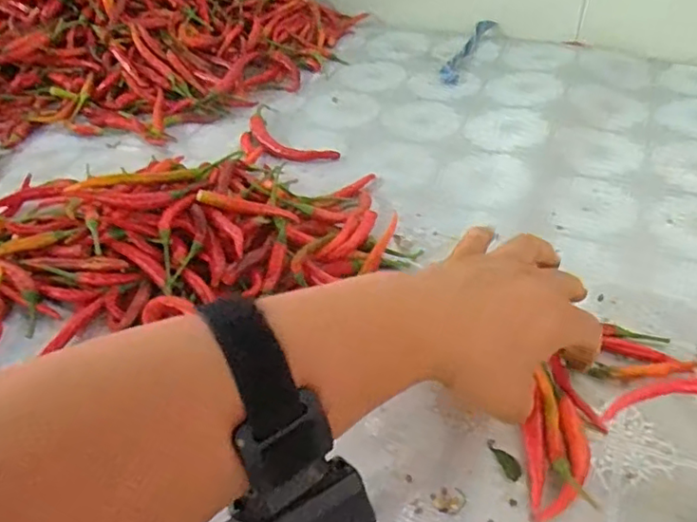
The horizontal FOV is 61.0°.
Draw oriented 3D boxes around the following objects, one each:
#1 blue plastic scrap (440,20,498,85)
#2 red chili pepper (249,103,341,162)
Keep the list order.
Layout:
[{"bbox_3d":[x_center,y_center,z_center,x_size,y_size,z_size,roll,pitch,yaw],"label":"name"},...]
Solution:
[{"bbox_3d":[0.138,-0.246,0.686,0.023,0.018,0.147,17,46,22],"label":"blue plastic scrap"},{"bbox_3d":[-0.068,-0.123,0.575,0.052,0.008,0.134,-30,48,-25],"label":"red chili pepper"}]

